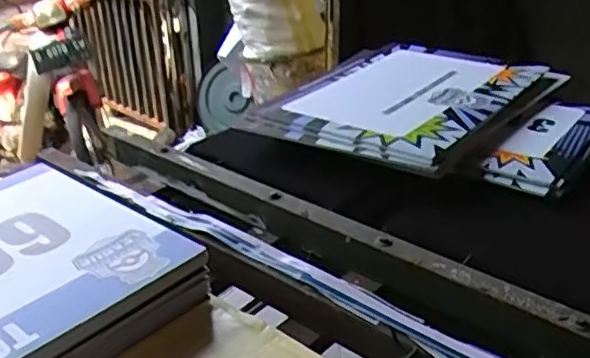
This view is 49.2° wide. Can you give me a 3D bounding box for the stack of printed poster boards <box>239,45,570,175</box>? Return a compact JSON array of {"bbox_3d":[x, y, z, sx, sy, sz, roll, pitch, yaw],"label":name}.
[{"bbox_3d":[0.232,-0.180,1.374,0.459,0.035,0.620,20,34,35],"label":"stack of printed poster boards"}]

